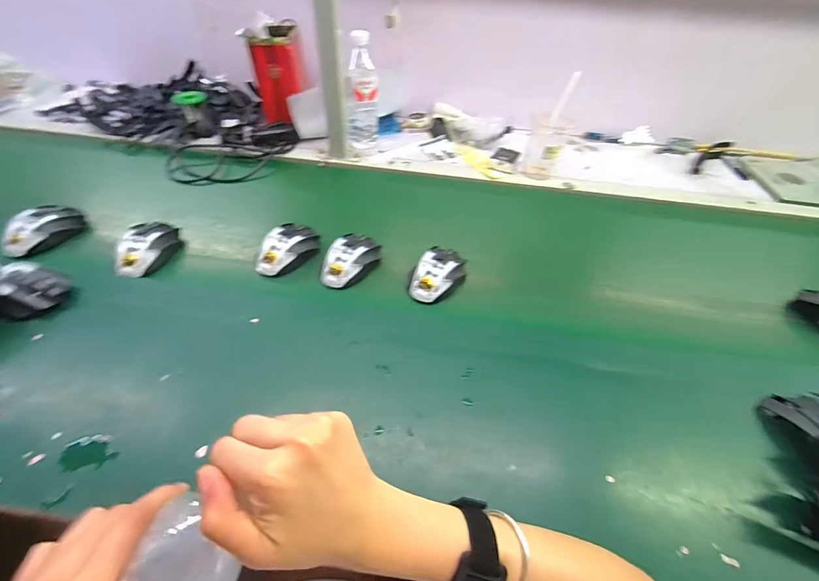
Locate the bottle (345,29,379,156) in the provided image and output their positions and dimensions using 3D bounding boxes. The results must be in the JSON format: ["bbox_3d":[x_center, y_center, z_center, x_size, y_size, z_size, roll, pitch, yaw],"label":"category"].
[{"bbox_3d":[-0.102,-0.416,0.794,0.068,0.227,0.068,1,47,-5],"label":"bottle"}]

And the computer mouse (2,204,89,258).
[{"bbox_3d":[-0.597,-0.102,0.602,0.060,0.040,0.118,23,49,15],"label":"computer mouse"}]

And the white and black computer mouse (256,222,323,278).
[{"bbox_3d":[-0.200,-0.071,0.601,0.069,0.036,0.116,30,51,21],"label":"white and black computer mouse"}]

